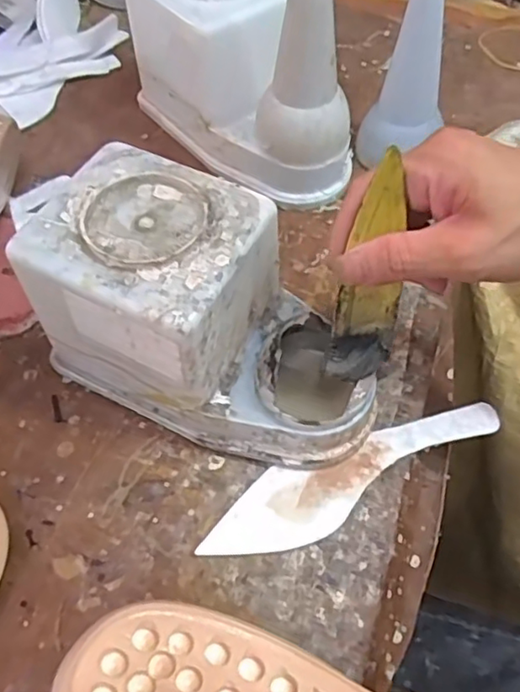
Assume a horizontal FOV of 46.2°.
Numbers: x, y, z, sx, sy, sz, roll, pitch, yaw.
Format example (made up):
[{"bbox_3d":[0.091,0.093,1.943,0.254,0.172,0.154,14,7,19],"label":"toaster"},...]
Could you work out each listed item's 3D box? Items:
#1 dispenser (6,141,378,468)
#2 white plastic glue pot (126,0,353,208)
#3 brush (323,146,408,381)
[{"bbox_3d":[-0.025,-0.013,0.349,0.186,0.117,0.100,24,61,15],"label":"dispenser"},{"bbox_3d":[-0.014,-0.218,0.454,0.099,0.165,0.194,-28,62,-16],"label":"white plastic glue pot"},{"bbox_3d":[0.055,-0.033,0.301,0.032,0.128,0.011,5,40,4],"label":"brush"}]

